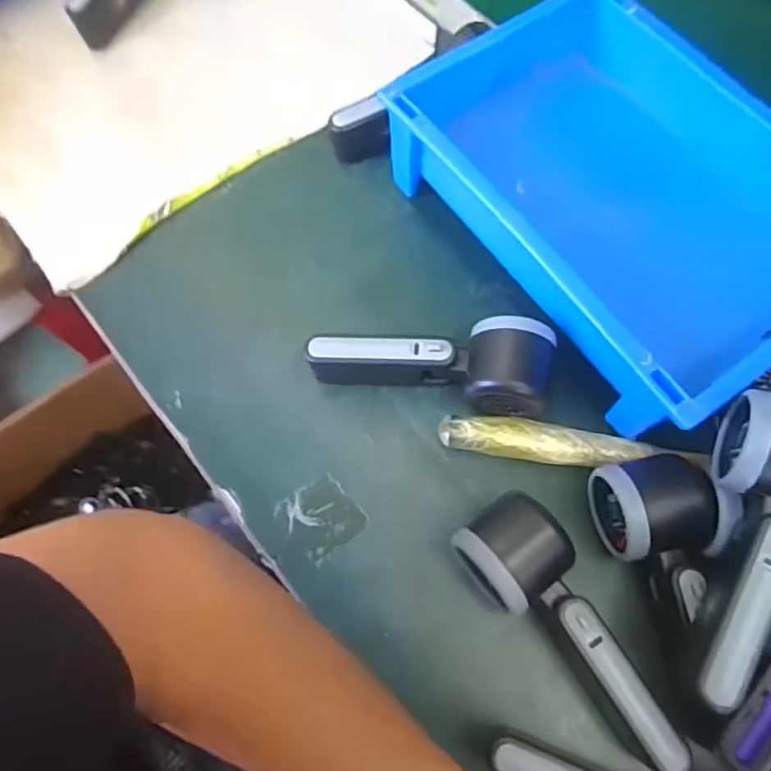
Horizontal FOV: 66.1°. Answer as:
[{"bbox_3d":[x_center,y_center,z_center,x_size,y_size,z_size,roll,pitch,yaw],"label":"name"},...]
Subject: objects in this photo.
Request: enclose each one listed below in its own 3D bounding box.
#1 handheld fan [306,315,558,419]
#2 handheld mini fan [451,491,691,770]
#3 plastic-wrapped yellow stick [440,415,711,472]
[{"bbox_3d":[0.031,-0.019,0.414,0.161,0.046,0.060,9,70,4],"label":"handheld fan"},{"bbox_3d":[0.110,0.141,0.349,0.057,0.052,0.163,-37,73,-13],"label":"handheld mini fan"},{"bbox_3d":[0.124,0.042,0.404,0.170,0.028,0.026,8,69,3],"label":"plastic-wrapped yellow stick"}]

